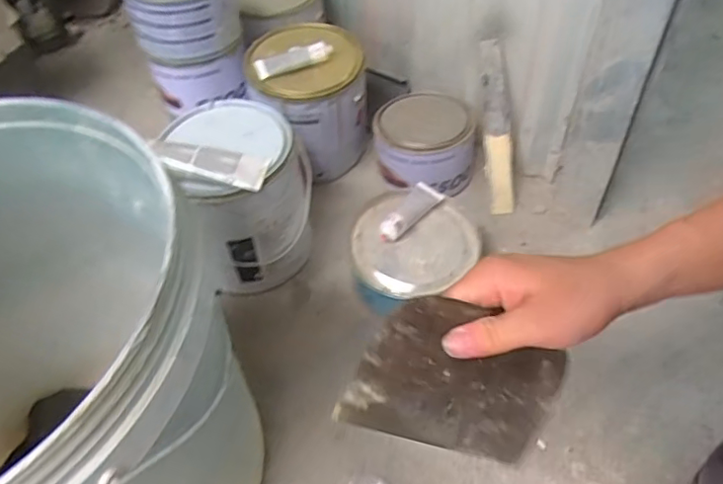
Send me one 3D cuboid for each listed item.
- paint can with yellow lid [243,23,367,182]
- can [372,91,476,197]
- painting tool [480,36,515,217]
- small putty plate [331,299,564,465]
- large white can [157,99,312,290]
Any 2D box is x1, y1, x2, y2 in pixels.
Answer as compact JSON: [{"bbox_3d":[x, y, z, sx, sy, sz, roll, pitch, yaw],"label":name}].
[{"bbox_3d":[-0.067,-0.184,0.798,0.139,0.171,0.146,-3,50,3],"label":"paint can with yellow lid"},{"bbox_3d":[0.087,-0.135,0.794,0.130,0.086,0.127,-3,50,3],"label":"can"},{"bbox_3d":[0.178,-0.148,0.754,0.034,0.218,0.012,-7,9,0],"label":"painting tool"},{"bbox_3d":[0.070,0.098,0.398,0.153,0.101,0.006,22,11,-20],"label":"small putty plate"},{"bbox_3d":[-0.132,-0.056,0.702,0.140,0.182,0.164,-18,51,-9],"label":"large white can"}]

